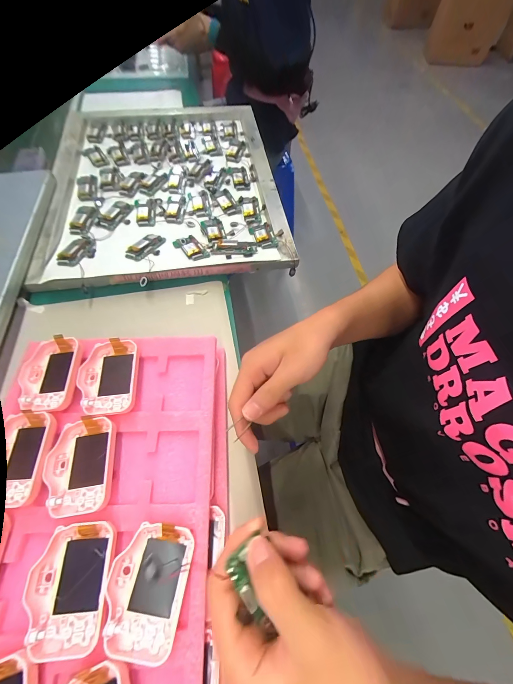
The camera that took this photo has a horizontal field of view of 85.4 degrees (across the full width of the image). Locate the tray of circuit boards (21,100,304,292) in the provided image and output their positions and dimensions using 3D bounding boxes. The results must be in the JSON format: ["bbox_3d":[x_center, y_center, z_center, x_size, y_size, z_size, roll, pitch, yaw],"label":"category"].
[{"bbox_3d":[-0.174,-0.335,0.546,0.410,0.031,0.520,-8,60,-4],"label":"tray of circuit boards"}]

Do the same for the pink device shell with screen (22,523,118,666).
[{"bbox_3d":[-0.149,0.195,0.224,0.060,0.014,0.082,-7,60,-4],"label":"pink device shell with screen"}]

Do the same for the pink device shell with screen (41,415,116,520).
[{"bbox_3d":[-0.170,0.118,0.268,0.059,0.015,0.084,-7,60,-4],"label":"pink device shell with screen"}]

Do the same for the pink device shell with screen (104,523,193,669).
[{"bbox_3d":[-0.088,0.197,0.226,0.059,0.016,0.083,8,60,4],"label":"pink device shell with screen"}]

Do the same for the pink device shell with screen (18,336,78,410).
[{"bbox_3d":[-0.233,0.035,0.309,0.056,0.012,0.082,-4,60,-2],"label":"pink device shell with screen"}]

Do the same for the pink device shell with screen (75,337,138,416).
[{"bbox_3d":[-0.166,0.039,0.309,0.058,0.017,0.082,-3,60,-2],"label":"pink device shell with screen"}]

